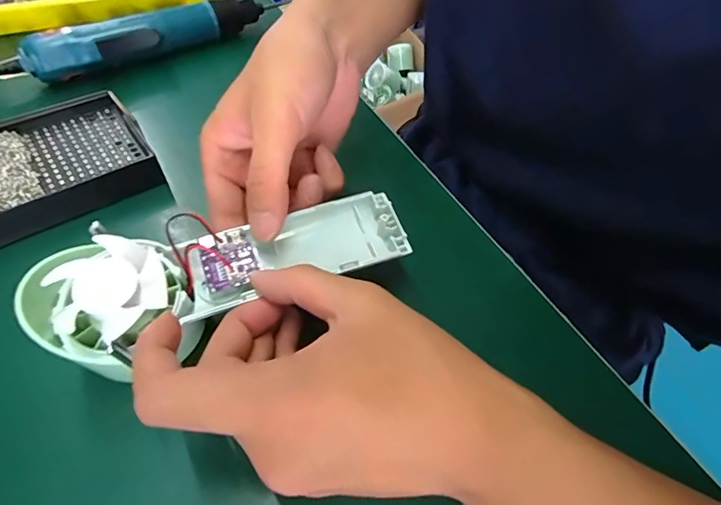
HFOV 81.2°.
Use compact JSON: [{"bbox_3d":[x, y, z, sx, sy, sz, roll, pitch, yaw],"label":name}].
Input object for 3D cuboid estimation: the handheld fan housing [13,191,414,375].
[{"bbox_3d":[-0.065,0.010,0.214,0.179,0.041,0.061,-16,57,-18],"label":"handheld fan housing"}]

